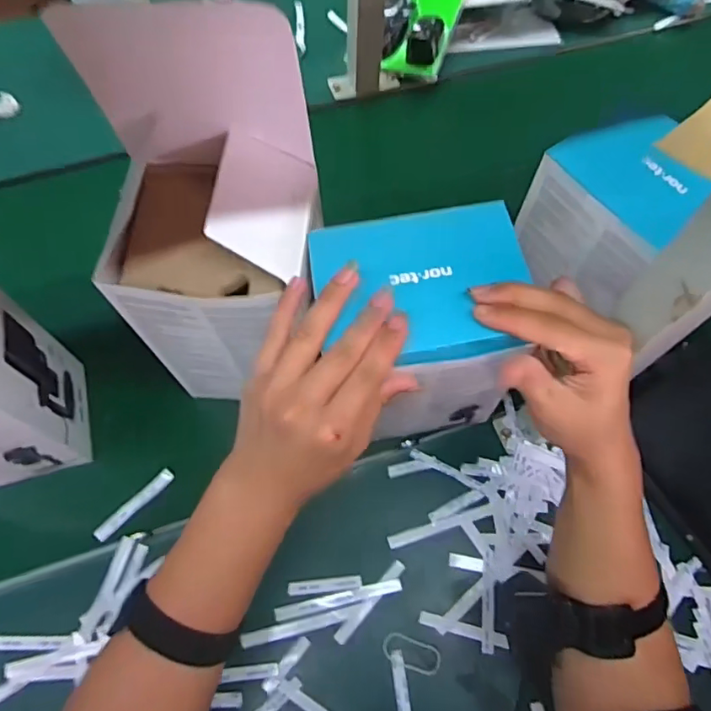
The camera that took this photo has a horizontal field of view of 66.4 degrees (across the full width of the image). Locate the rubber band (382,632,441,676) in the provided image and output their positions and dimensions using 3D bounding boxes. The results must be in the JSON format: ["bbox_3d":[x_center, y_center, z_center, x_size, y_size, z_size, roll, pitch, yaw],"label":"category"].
[{"bbox_3d":[0.050,0.264,0.480,0.051,0.004,0.024,17,67,6],"label":"rubber band"}]

